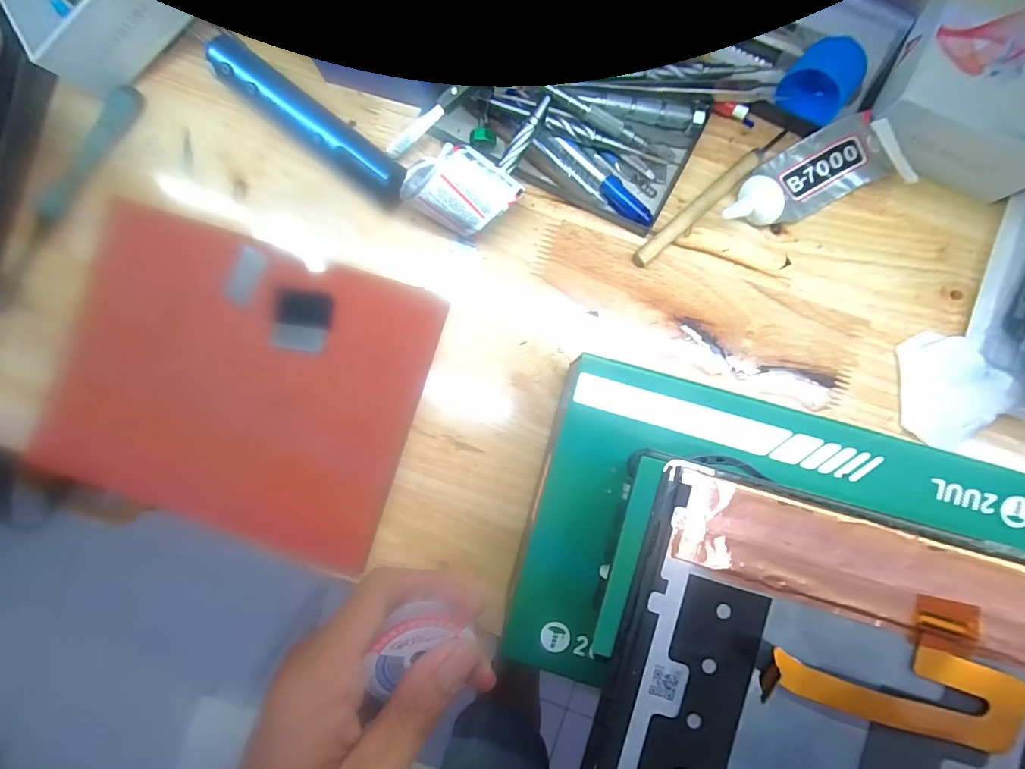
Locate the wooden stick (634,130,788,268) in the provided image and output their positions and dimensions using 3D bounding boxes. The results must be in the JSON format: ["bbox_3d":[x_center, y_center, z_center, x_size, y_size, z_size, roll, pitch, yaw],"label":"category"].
[{"bbox_3d":[0.130,-0.123,0.291,0.126,0.009,0.011,-41,87,0],"label":"wooden stick"}]

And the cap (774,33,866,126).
[{"bbox_3d":[0.190,-0.186,0.274,0.039,0.035,0.033,39,90,3],"label":"cap"}]

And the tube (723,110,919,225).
[{"bbox_3d":[0.190,-0.134,0.280,0.117,0.026,0.045,-17,87,2],"label":"tube"}]

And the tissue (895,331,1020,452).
[{"bbox_3d":[0.275,0.003,0.275,0.049,0.023,0.070,-3,88,2],"label":"tissue"}]

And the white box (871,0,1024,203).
[{"bbox_3d":[0.280,-0.178,0.267,0.103,0.051,0.103,25,89,3],"label":"white box"}]

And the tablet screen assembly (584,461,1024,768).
[{"bbox_3d":[0.098,0.156,0.153,0.149,0.005,0.225,16,88,3],"label":"tablet screen assembly"}]

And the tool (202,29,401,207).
[{"bbox_3d":[-0.134,-0.172,0.292,0.156,0.031,0.028,38,90,3],"label":"tool"}]

